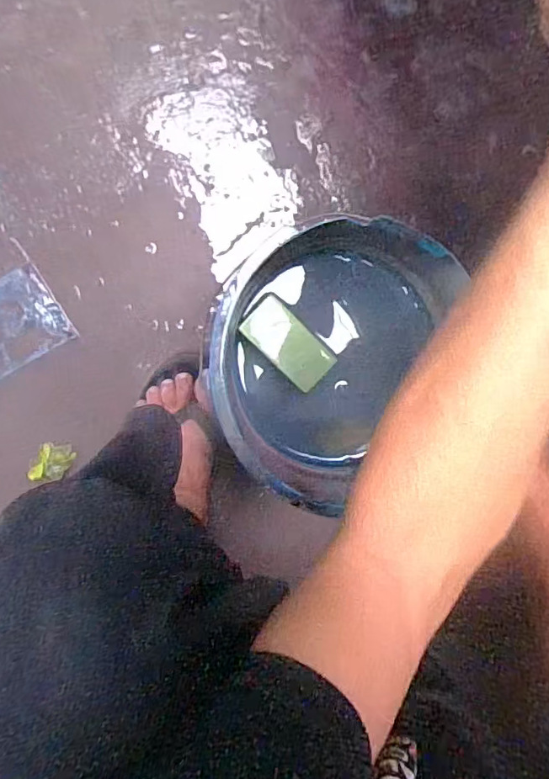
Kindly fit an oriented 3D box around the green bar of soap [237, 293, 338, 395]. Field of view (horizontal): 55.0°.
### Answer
[{"bbox_3d":[0.016,-0.046,0.538,0.098,0.023,0.050,44,90,-9],"label":"green bar of soap"}]

